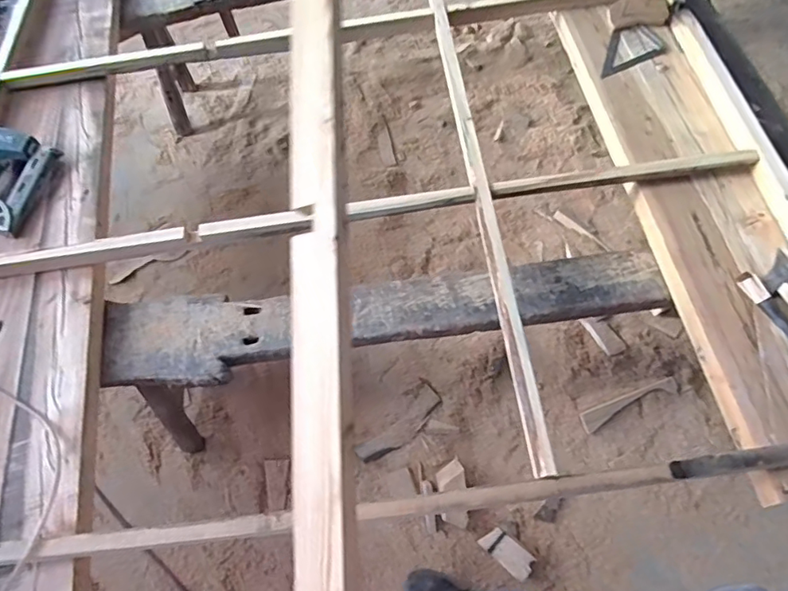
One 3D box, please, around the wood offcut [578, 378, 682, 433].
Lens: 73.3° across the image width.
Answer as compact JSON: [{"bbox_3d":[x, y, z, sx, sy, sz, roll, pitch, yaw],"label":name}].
[{"bbox_3d":[0.660,0.299,1.479,0.294,0.015,0.053,-22,64,-8],"label":"wood offcut"}]

